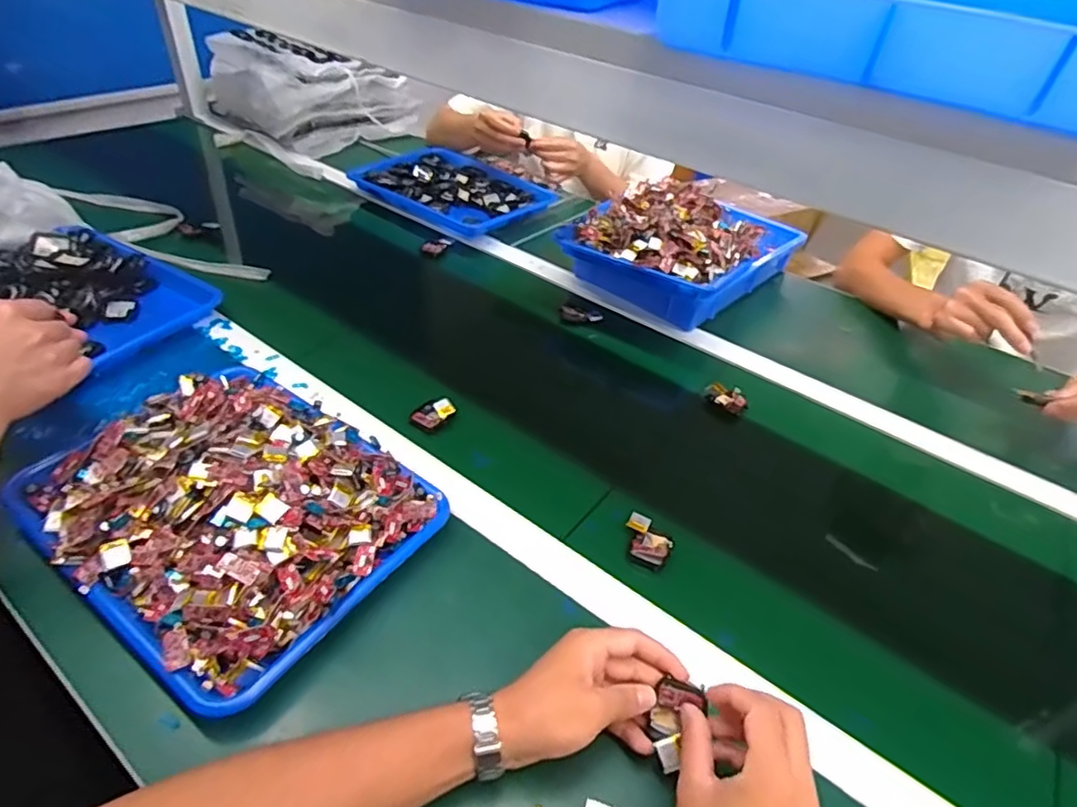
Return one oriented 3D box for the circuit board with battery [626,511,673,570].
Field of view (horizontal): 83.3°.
[{"bbox_3d":[0.104,0.134,0.583,0.047,0.016,0.042,25,44,19],"label":"circuit board with battery"}]

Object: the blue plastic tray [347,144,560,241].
[{"bbox_3d":[-0.150,-0.412,1.152,0.321,0.026,0.258,30,46,24],"label":"blue plastic tray"}]

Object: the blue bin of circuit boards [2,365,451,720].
[{"bbox_3d":[-0.273,0.079,0.537,0.315,0.068,0.242,28,46,23],"label":"blue bin of circuit boards"}]

